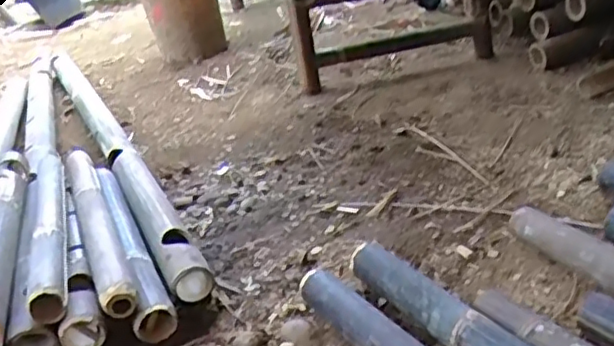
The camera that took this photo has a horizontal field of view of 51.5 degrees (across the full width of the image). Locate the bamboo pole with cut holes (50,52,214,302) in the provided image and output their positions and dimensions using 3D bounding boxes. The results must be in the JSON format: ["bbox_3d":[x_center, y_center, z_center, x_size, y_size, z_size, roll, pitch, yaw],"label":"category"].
[{"bbox_3d":[-0.524,-0.108,1.622,0.075,0.081,1.565,-20,29,-20],"label":"bamboo pole with cut holes"}]

